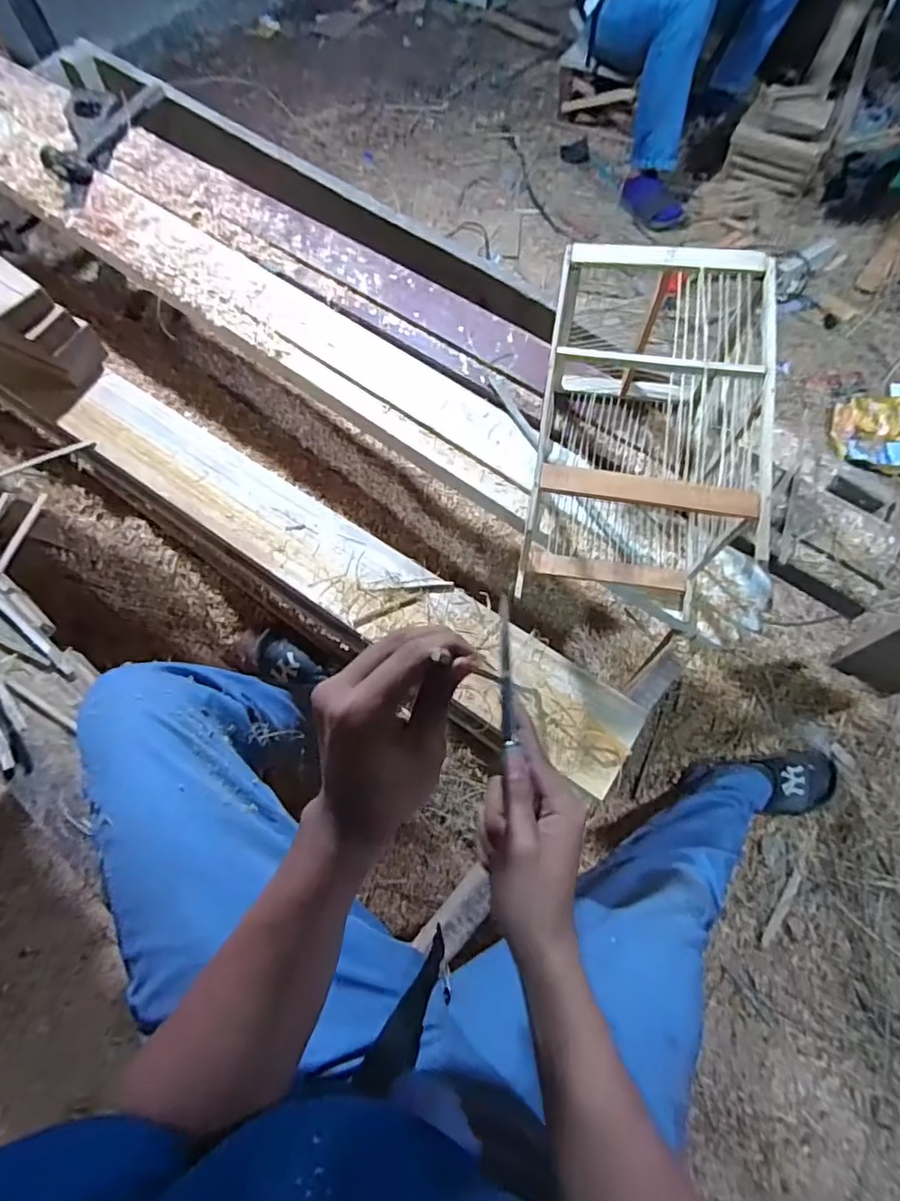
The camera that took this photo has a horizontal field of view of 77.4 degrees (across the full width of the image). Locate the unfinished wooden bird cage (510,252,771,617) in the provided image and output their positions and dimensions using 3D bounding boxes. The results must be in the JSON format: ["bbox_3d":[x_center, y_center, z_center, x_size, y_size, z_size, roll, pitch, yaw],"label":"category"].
[{"bbox_3d":[0.230,-0.194,0.669,0.242,0.255,0.368,9,67,6],"label":"unfinished wooden bird cage"}]

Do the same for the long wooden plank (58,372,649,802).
[{"bbox_3d":[-0.173,-0.067,0.722,0.886,0.025,0.118,33,72,15],"label":"long wooden plank"}]

